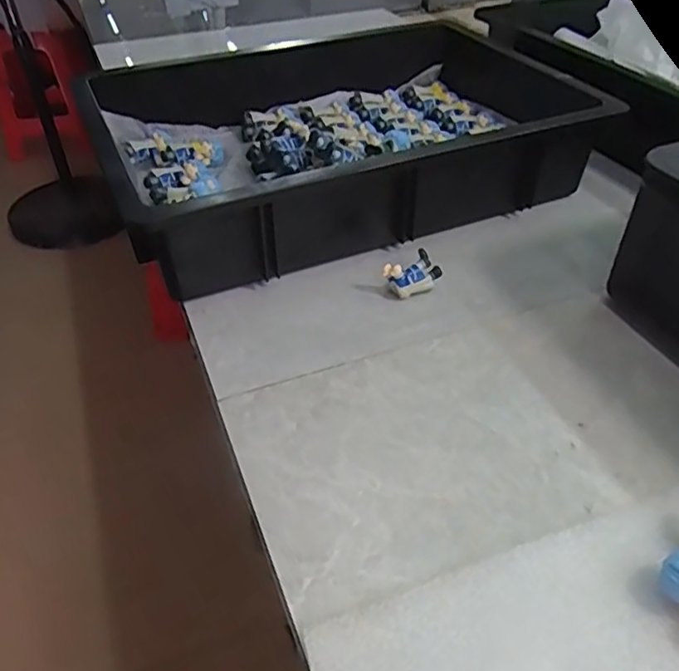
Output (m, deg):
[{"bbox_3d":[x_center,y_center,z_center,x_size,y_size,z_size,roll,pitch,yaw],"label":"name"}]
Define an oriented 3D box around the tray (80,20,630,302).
[{"bbox_3d":[-0.013,-0.208,0.643,0.434,0.096,0.368,-18,43,-19],"label":"tray"}]

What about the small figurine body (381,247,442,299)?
[{"bbox_3d":[0.060,-0.046,0.500,0.047,0.029,0.023,-30,48,-30],"label":"small figurine body"}]

